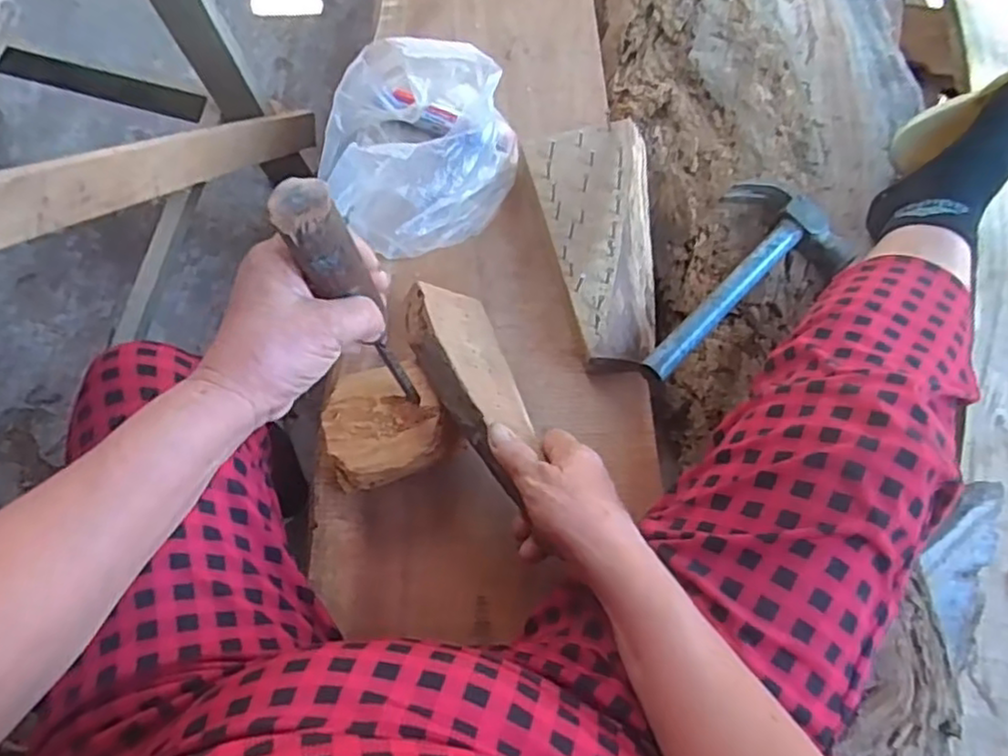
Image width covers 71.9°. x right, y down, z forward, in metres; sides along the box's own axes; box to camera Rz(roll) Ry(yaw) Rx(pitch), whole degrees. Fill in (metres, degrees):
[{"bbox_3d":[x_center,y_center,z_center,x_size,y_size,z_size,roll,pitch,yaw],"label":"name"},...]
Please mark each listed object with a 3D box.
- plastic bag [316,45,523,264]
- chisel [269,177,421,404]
[{"bbox_3d":[-0.082,-0.213,0.650,0.190,0.104,0.179,-15,73,-5],"label":"plastic bag"},{"bbox_3d":[-0.085,-0.036,0.435,0.027,0.254,0.029,-8,67,2],"label":"chisel"}]

